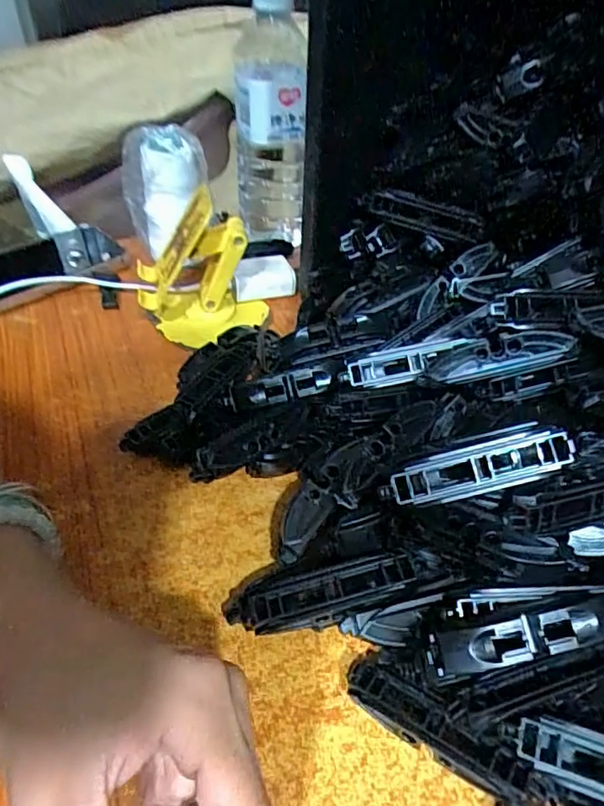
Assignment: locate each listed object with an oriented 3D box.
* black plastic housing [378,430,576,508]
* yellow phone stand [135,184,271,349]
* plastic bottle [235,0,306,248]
[{"bbox_3d":[0.073,0.029,0.231,0.077,0.015,0.016,-15,43,4],"label":"black plastic housing"},{"bbox_3d":[-0.085,-0.103,0.422,0.099,0.093,0.075,15,44,12],"label":"yellow phone stand"},{"bbox_3d":[-0.028,-0.249,0.493,0.059,0.204,0.074,1,42,-3],"label":"plastic bottle"}]

